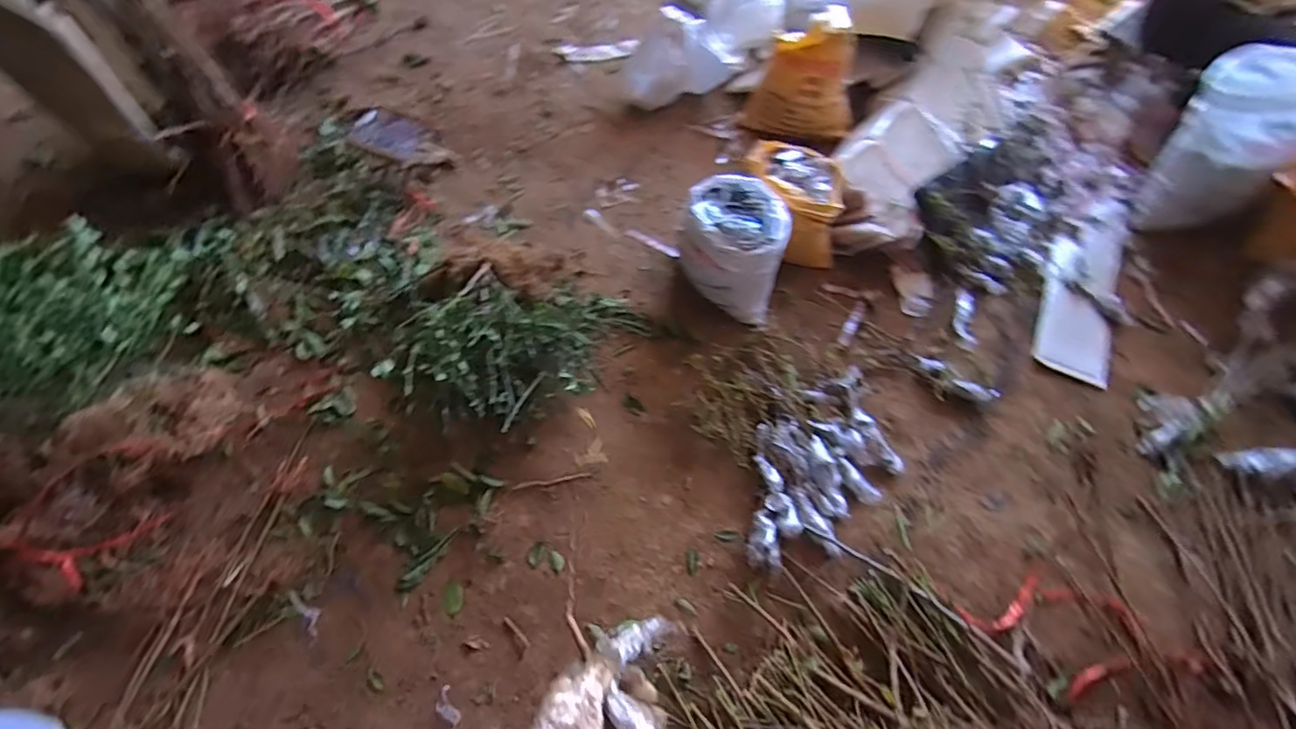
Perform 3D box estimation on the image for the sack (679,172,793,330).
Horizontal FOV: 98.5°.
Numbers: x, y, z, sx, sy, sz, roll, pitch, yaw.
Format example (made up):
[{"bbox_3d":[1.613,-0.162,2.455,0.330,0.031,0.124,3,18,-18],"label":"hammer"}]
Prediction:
[{"bbox_3d":[0.232,-0.310,1.539,0.271,0.290,0.279,14,65,9],"label":"sack"}]

